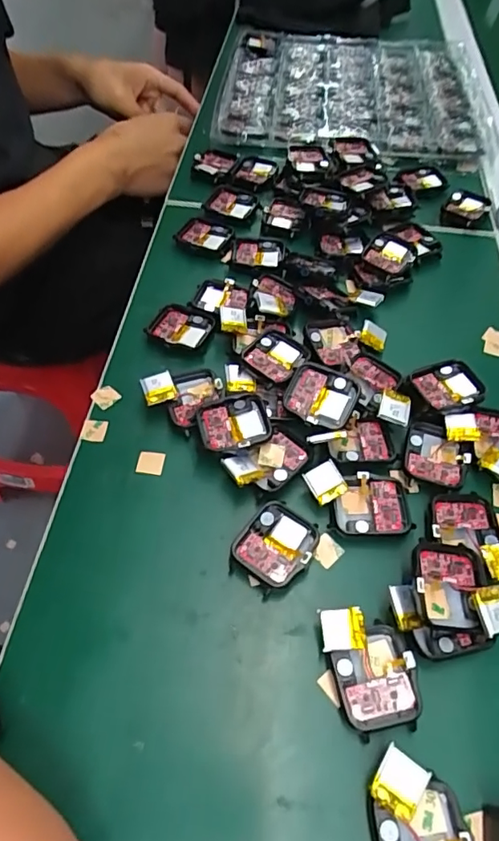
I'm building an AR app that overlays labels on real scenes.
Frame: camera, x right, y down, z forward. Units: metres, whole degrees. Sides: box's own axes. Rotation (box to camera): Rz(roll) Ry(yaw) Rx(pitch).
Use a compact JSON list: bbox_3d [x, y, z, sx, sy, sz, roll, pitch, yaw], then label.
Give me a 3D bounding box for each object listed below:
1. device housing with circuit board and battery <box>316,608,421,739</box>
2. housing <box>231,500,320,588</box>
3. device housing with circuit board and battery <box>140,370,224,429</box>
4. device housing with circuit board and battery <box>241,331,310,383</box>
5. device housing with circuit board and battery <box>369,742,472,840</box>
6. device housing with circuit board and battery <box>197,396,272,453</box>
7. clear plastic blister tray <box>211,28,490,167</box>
[{"bbox_3d":[0.058,0.118,0.253,0.037,0.018,0.055,-12,56,-11],"label":"device housing with circuit board and battery"},{"bbox_3d":[0.015,0.068,0.289,0.037,0.014,0.043,34,60,20],"label":"housing"},{"bbox_3d":[-0.041,-0.014,0.341,0.047,0.019,0.043,-22,58,-17],"label":"device housing with circuit board and battery"},{"bbox_3d":[0.018,-0.043,0.351,0.035,0.010,0.039,29,58,17],"label":"device housing with circuit board and battery"},{"bbox_3d":[0.070,0.169,0.216,0.037,0.017,0.055,-3,55,-5],"label":"device housing with circuit board and battery"},{"bbox_3d":[-0.008,0.005,0.325,0.044,0.014,0.035,-9,55,-9],"label":"device housing with circuit board and battery"},{"bbox_3d":[0.111,-0.367,0.590,0.276,0.031,0.249,6,54,2],"label":"clear plastic blister tray"}]

